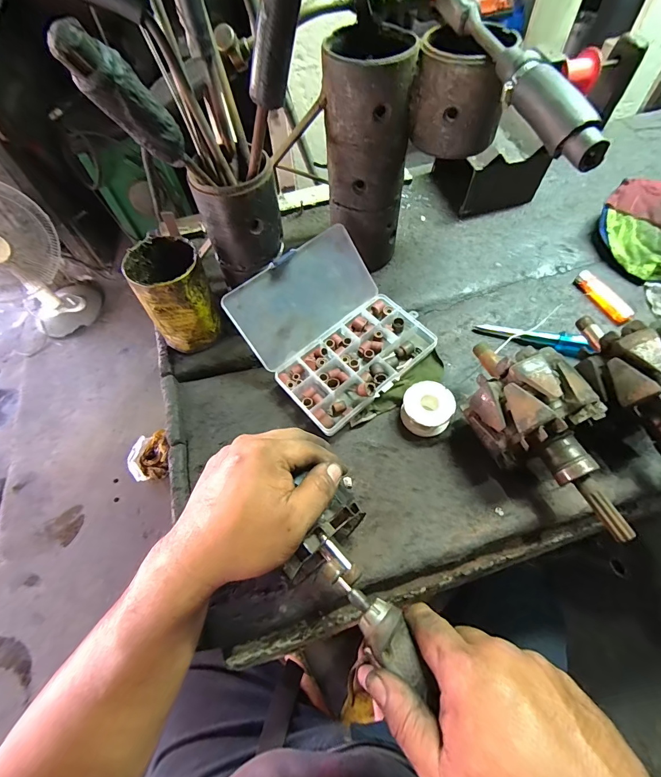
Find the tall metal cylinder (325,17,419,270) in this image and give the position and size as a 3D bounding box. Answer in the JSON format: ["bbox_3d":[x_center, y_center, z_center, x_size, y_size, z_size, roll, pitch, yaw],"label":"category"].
[{"bbox_3d":[0.043,-0.255,0.434,0.086,0.233,0.096,2,60,5],"label":"tall metal cylinder"}]

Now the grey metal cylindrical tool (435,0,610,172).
[{"bbox_3d":[0.136,-0.259,0.288,0.024,0.034,0.254,-13,60,-4],"label":"grey metal cylindrical tool"}]

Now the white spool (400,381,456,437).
[{"bbox_3d":[0.105,0.023,0.400,0.052,0.033,0.049,-2,60,3],"label":"white spool"}]

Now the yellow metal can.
[{"bbox_3d":[-0.175,-0.106,0.422,0.076,0.109,0.079,-2,60,3],"label":"yellow metal can"}]

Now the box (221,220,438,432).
[{"bbox_3d":[0.005,-0.069,0.419,0.176,0.086,0.173,-37,64,-17],"label":"box"}]

